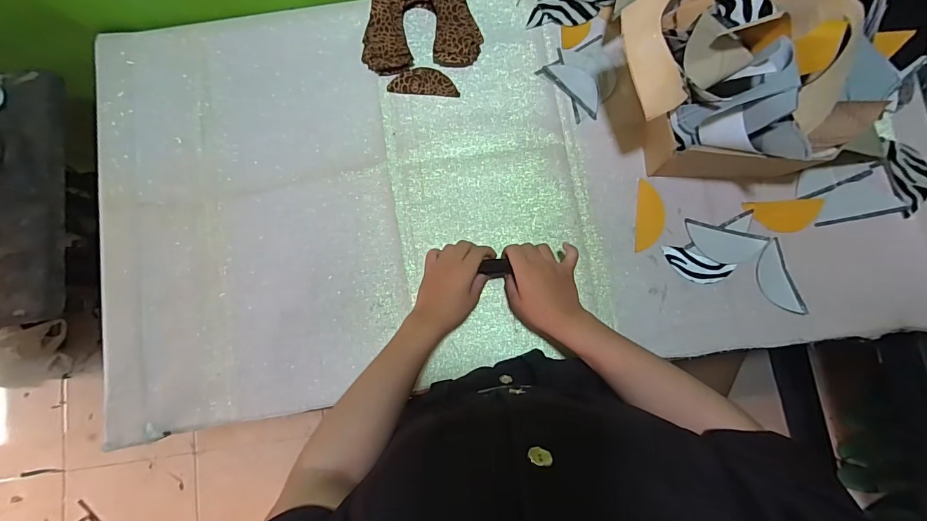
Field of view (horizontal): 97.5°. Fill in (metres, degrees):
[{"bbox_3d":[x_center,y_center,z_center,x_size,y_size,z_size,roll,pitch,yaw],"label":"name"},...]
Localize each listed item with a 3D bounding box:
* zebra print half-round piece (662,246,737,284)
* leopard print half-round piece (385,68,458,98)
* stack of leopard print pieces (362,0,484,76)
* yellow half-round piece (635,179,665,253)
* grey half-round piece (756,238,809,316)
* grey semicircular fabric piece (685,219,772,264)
[{"bbox_3d":[0.329,0.010,0.574,0.097,0.004,0.039,18,90,5],"label":"zebra print half-round piece"},{"bbox_3d":[-0.059,-0.272,0.615,0.103,0.005,0.042,4,83,2],"label":"leopard print half-round piece"},{"bbox_3d":[-0.067,-0.357,0.607,0.171,0.044,0.134,-8,83,0],"label":"stack of leopard print pieces"},{"bbox_3d":[0.271,-0.064,0.587,0.039,0.006,0.101,5,83,2],"label":"yellow half-round piece"},{"bbox_3d":[0.435,0.025,0.564,0.043,0.009,0.105,-14,77,3],"label":"grey half-round piece"},{"bbox_3d":[0.369,-0.023,0.576,0.108,0.004,0.050,14,83,6],"label":"grey semicircular fabric piece"}]

